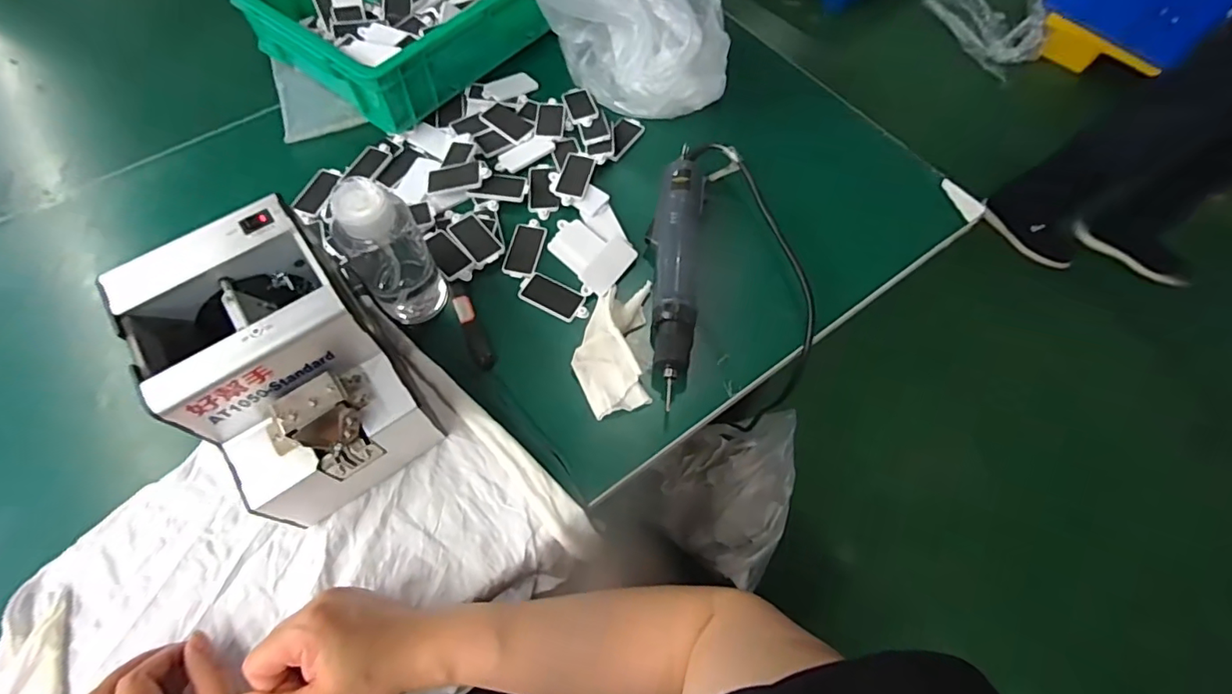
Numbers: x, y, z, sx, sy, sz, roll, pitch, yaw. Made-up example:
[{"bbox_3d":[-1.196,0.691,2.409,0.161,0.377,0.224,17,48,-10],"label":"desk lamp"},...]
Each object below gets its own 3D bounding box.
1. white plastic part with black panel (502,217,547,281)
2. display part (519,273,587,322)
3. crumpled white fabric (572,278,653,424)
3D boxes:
[{"bbox_3d":[-0.092,-0.101,0.545,0.033,0.004,0.072,8,64,4],"label":"white plastic part with black panel"},{"bbox_3d":[-0.060,-0.047,0.518,0.070,0.004,0.034,27,66,12],"label":"display part"},{"bbox_3d":[-0.003,-0.005,0.481,0.067,0.020,0.125,0,63,0],"label":"crumpled white fabric"}]

